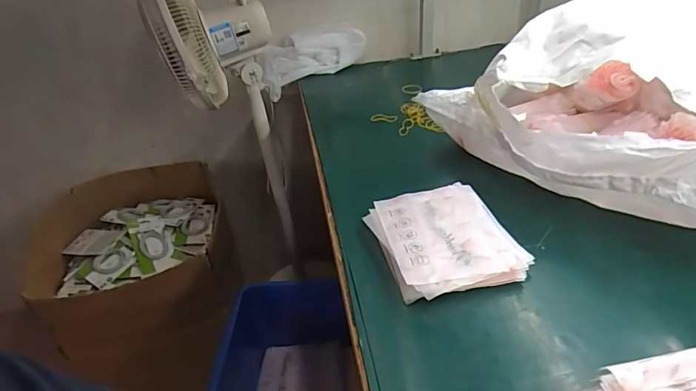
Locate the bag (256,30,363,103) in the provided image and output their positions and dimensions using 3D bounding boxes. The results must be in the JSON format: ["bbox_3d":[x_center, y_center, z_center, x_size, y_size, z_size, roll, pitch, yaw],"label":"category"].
[{"bbox_3d":[-0.102,-0.360,1.222,0.299,0.136,0.127,-20,37,-19],"label":"bag"}]

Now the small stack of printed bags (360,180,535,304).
[{"bbox_3d":[0.129,0.055,0.616,0.169,0.021,0.195,-14,37,-9],"label":"small stack of printed bags"}]

